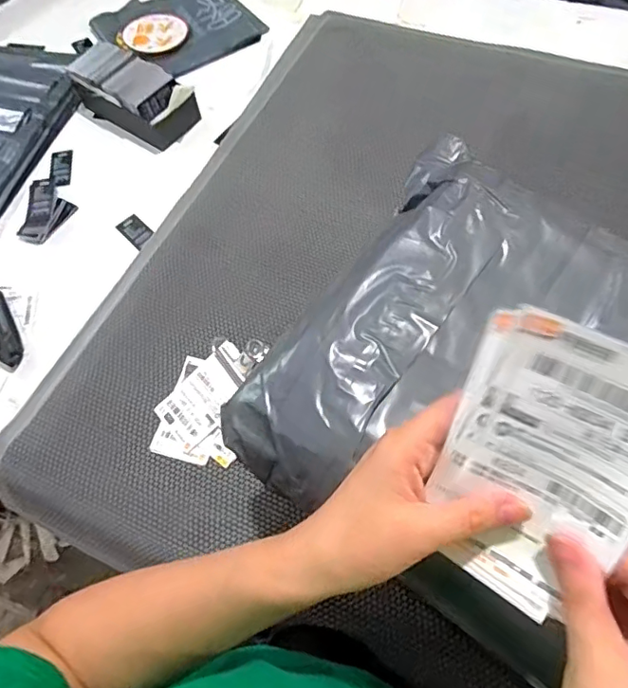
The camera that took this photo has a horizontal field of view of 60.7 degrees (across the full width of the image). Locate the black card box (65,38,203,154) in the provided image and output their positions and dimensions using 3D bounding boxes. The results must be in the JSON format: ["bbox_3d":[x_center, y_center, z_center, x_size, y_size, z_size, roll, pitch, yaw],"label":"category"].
[{"bbox_3d":[-0.338,-0.453,0.963,0.263,0.073,0.119,35,69,20],"label":"black card box"}]

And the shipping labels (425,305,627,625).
[{"bbox_3d":[0.103,0.057,0.244,0.090,0.133,0.008,27,25,22],"label":"shipping labels"}]

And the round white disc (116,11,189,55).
[{"bbox_3d":[-0.325,-0.632,1.088,0.129,0.007,0.147,29,64,14],"label":"round white disc"}]

